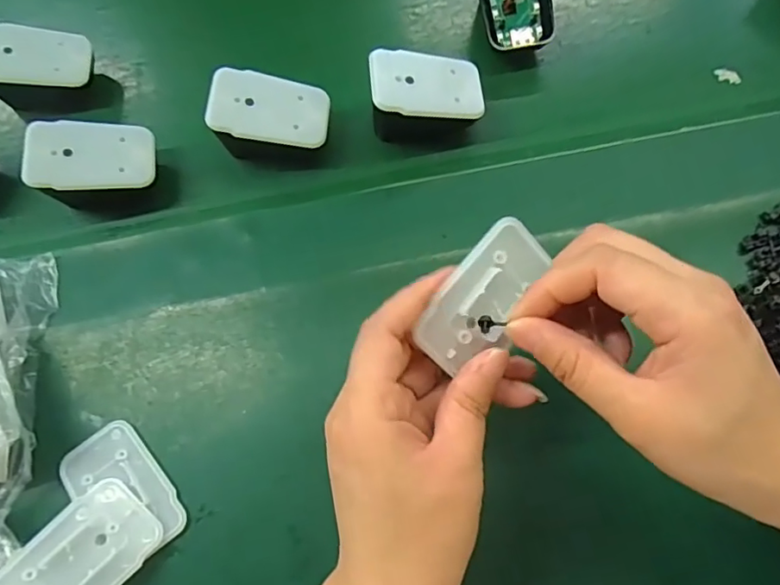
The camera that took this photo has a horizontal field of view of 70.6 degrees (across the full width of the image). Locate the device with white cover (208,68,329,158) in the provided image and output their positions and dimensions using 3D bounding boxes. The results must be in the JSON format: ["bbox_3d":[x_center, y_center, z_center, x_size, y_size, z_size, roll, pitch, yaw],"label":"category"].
[{"bbox_3d":[-0.071,-0.101,0.332,0.068,0.042,0.053,4,70,4],"label":"device with white cover"}]

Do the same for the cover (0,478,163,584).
[{"bbox_3d":[-0.148,0.127,0.262,0.044,0.008,0.068,41,55,7],"label":"cover"}]

